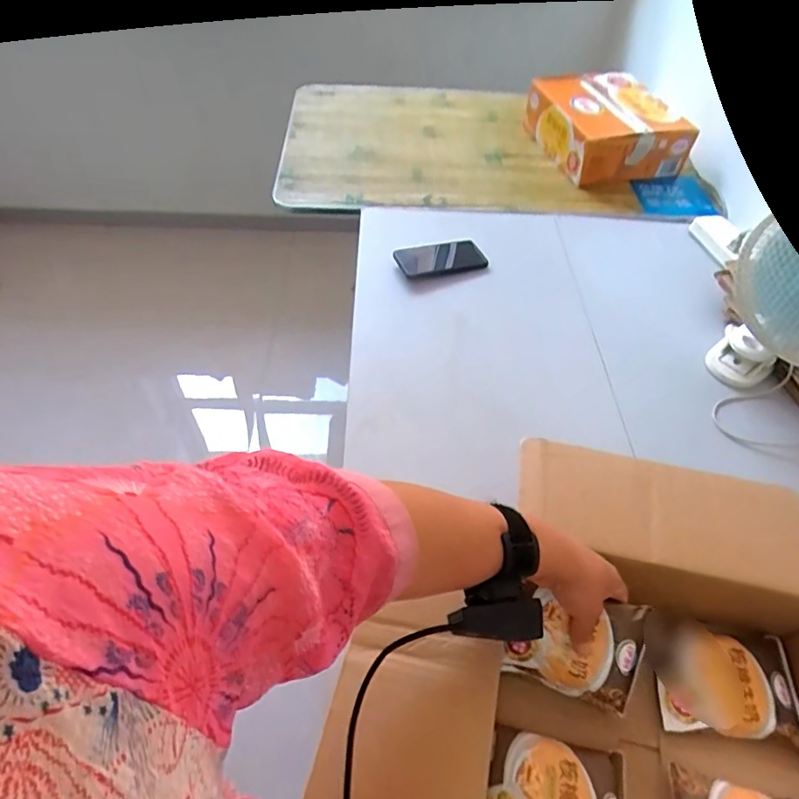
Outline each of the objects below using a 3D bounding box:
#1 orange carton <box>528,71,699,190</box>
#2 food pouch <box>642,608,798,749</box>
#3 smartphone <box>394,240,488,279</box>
[{"bbox_3d":[0.466,-0.613,1.199,0.265,0.123,0.326,-10,53,-12],"label":"orange carton"},{"bbox_3d":[0.326,0.282,0.533,0.142,0.036,0.110,7,51,1],"label":"food pouch"},{"bbox_3d":[0.074,-0.250,0.934,0.155,0.014,0.074,-14,64,-19],"label":"smartphone"}]

